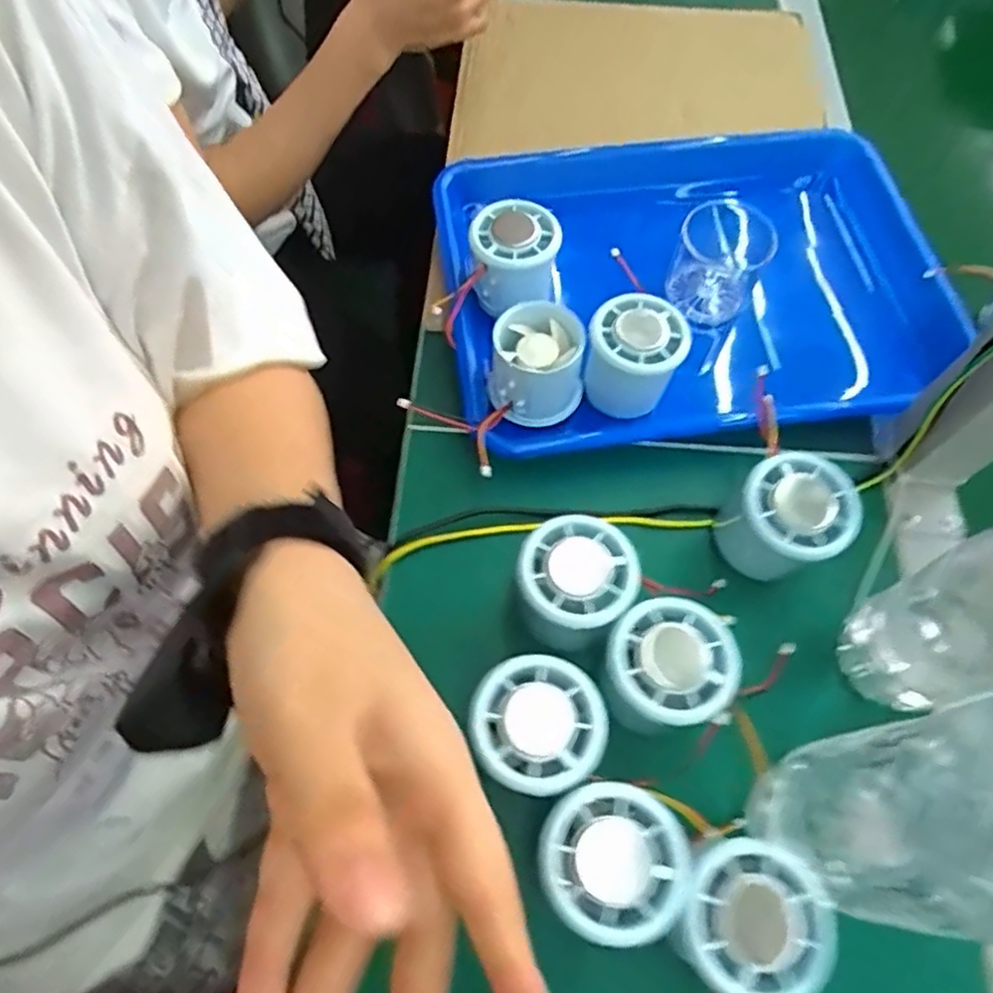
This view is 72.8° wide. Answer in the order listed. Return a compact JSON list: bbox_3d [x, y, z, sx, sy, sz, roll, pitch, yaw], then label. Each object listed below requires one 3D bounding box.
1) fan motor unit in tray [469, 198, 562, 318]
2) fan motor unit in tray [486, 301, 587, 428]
[{"bbox_3d":[0.011,-0.153,0.438,0.058,0.053,0.052,10,63,3],"label":"fan motor unit in tray"},{"bbox_3d":[0.025,-0.079,0.409,0.056,0.057,0.052,14,63,4],"label":"fan motor unit in tray"}]

